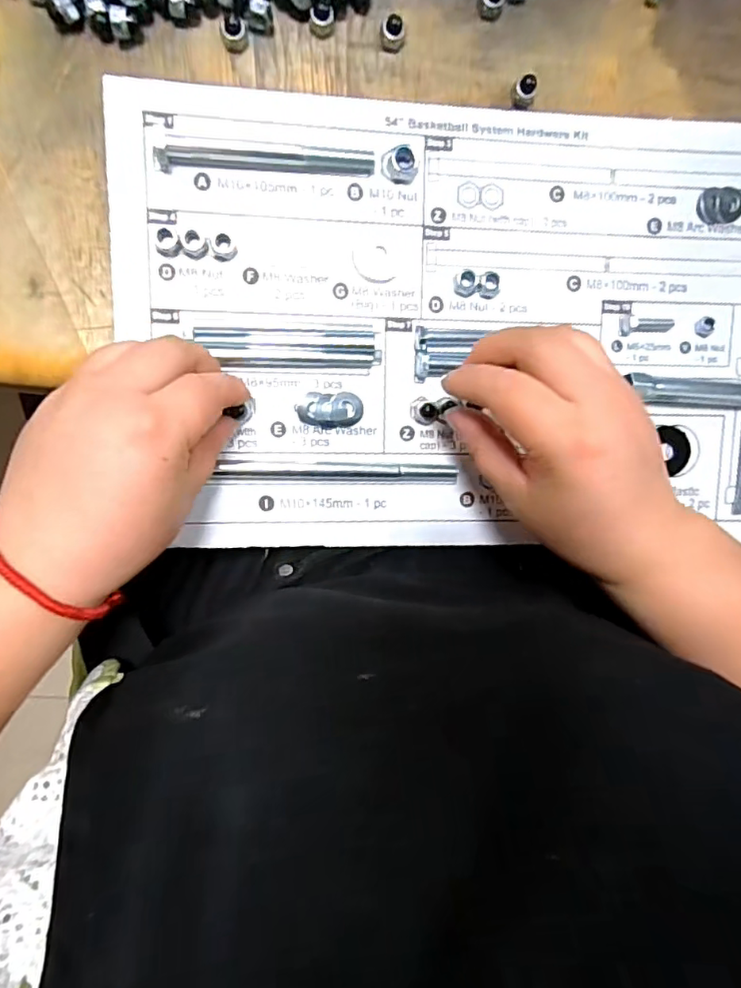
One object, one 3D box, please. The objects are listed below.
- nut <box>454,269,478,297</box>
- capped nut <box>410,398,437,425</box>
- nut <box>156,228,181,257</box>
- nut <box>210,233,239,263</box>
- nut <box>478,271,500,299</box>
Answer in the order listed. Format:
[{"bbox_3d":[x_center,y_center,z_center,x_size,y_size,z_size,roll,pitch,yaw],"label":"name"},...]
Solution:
[{"bbox_3d":[0.054,-0.118,0.313,0.012,0.007,0.015,2,95,-7],"label":"nut"},{"bbox_3d":[0.030,-0.047,0.316,0.013,0.011,0.015,13,93,-8],"label":"capped nut"},{"bbox_3d":[-0.105,-0.129,0.289,0.012,0.006,0.012,-1,95,-7],"label":"nut"},{"bbox_3d":[-0.077,-0.129,0.293,0.013,0.006,0.012,-1,95,-7],"label":"nut"},{"bbox_3d":[0.067,-0.117,0.314,0.013,0.008,0.014,-1,95,-7],"label":"nut"}]

